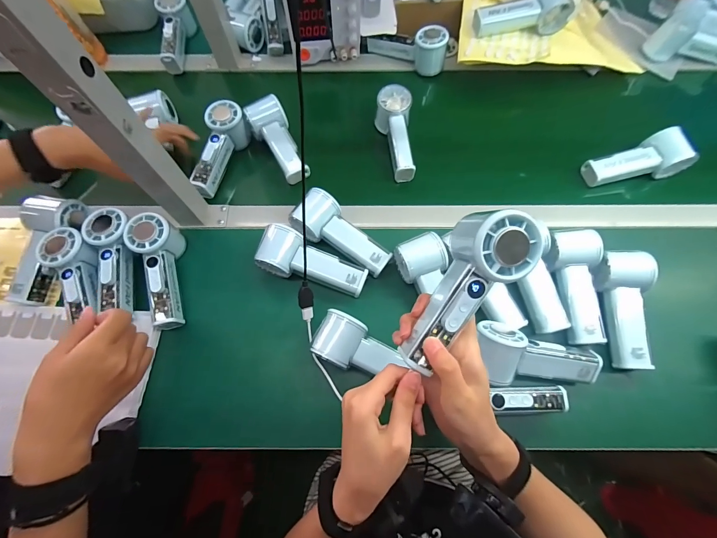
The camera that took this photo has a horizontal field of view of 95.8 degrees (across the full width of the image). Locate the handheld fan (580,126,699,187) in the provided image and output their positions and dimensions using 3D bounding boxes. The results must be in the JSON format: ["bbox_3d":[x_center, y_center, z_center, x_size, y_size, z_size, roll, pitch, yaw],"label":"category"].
[{"bbox_3d":[0.434,-0.166,0.503,0.136,0.048,0.062,-18,69,-6],"label":"handheld fan"}]

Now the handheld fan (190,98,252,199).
[{"bbox_3d":[-0.231,-0.191,0.515,0.056,0.051,0.149,19,70,8],"label":"handheld fan"}]

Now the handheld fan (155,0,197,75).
[{"bbox_3d":[-0.354,-0.451,0.617,0.058,0.053,0.166,1,84,1],"label":"handheld fan"}]

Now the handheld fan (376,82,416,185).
[{"bbox_3d":[0.059,-0.220,0.527,0.056,0.053,0.146,-1,68,1],"label":"handheld fan"}]

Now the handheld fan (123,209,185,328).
[{"bbox_3d":[-0.268,0.004,0.443,0.053,0.059,0.155,-14,81,-5],"label":"handheld fan"}]

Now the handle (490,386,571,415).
[{"bbox_3d":[0.195,0.150,0.371,0.087,0.023,0.028,-2,68,0],"label":"handle"}]

